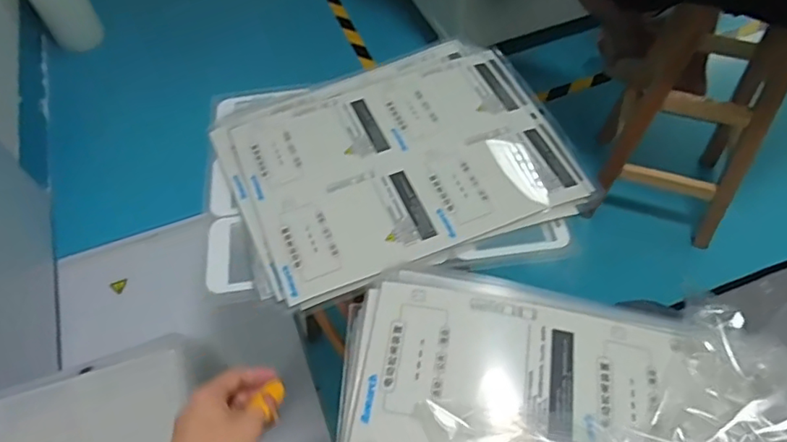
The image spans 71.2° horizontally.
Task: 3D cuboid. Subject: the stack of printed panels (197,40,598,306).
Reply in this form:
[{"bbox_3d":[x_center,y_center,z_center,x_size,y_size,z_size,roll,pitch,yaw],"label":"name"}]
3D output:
[{"bbox_3d":[0.003,-0.085,0.692,0.411,0.022,0.314,-20,57,-11],"label":"stack of printed panels"}]

